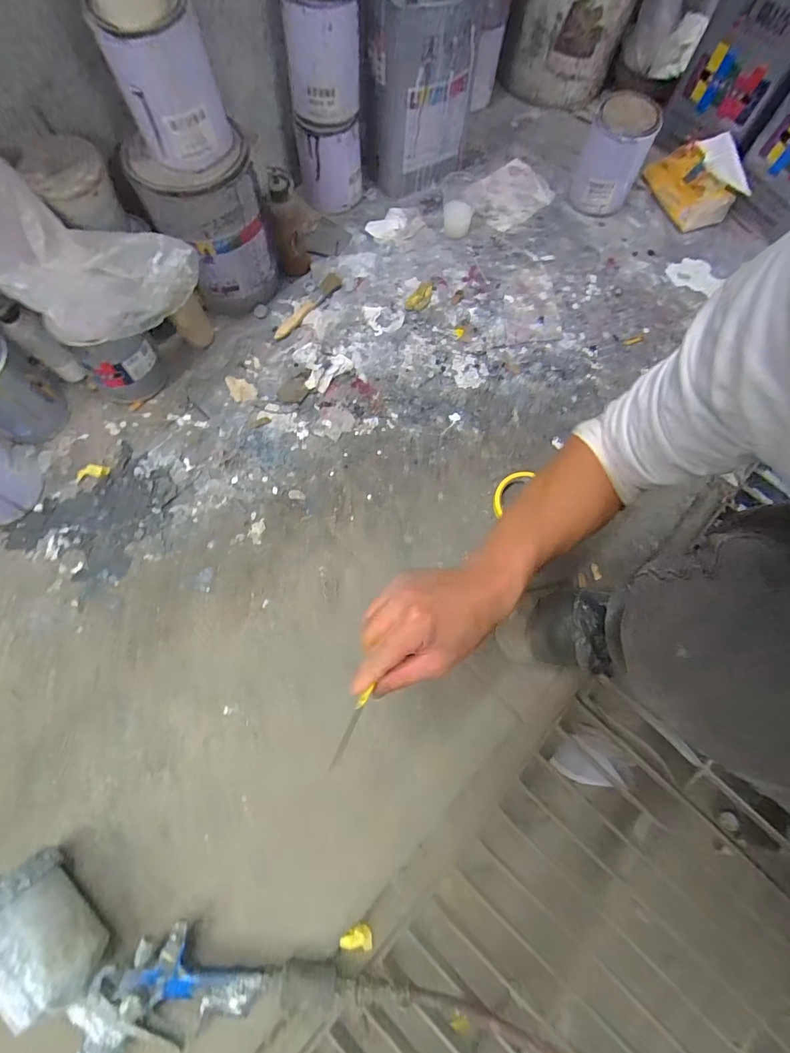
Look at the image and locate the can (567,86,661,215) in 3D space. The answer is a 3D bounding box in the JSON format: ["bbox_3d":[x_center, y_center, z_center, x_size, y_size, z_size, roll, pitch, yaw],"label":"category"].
[{"bbox_3d":[0.391,-0.664,0.789,0.106,0.140,0.109,1,72,-2],"label":"can"}]

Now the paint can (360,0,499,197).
[{"bbox_3d":[0.052,-0.733,0.736,0.200,0.260,0.174,4,72,-1],"label":"paint can"}]

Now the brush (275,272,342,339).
[{"bbox_3d":[-0.144,-0.373,0.742,0.031,0.011,0.159,35,74,8],"label":"brush"}]

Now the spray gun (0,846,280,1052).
[{"bbox_3d":[-0.298,0.468,0.451,0.308,0.097,0.137,28,73,6],"label":"spray gun"}]

